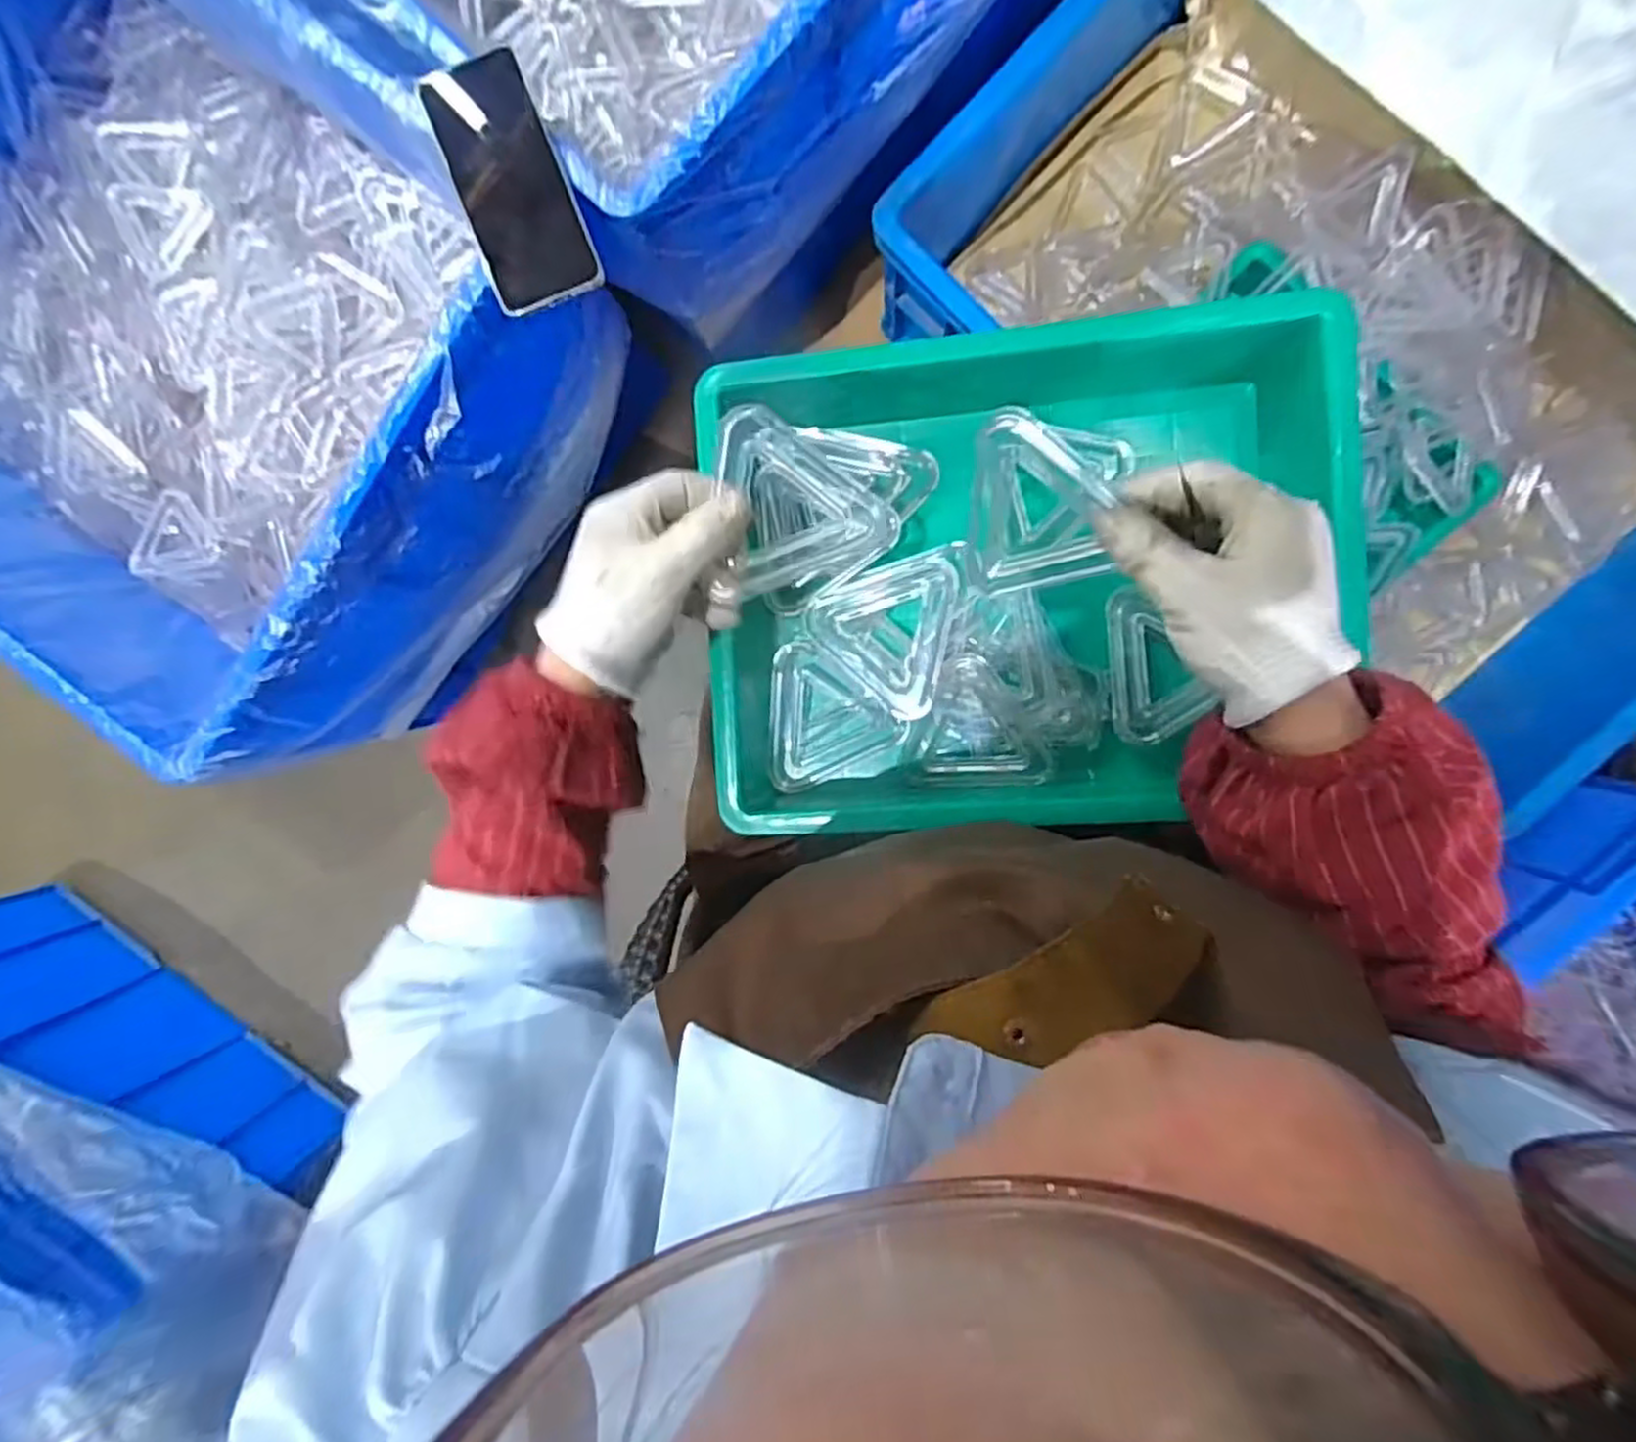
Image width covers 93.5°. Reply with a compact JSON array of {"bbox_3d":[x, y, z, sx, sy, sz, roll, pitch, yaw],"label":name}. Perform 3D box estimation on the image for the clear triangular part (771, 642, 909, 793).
[{"bbox_3d":[0.013,-0.002,0.491,0.084,0.010,0.091,1,95,5],"label":"clear triangular part"}]

